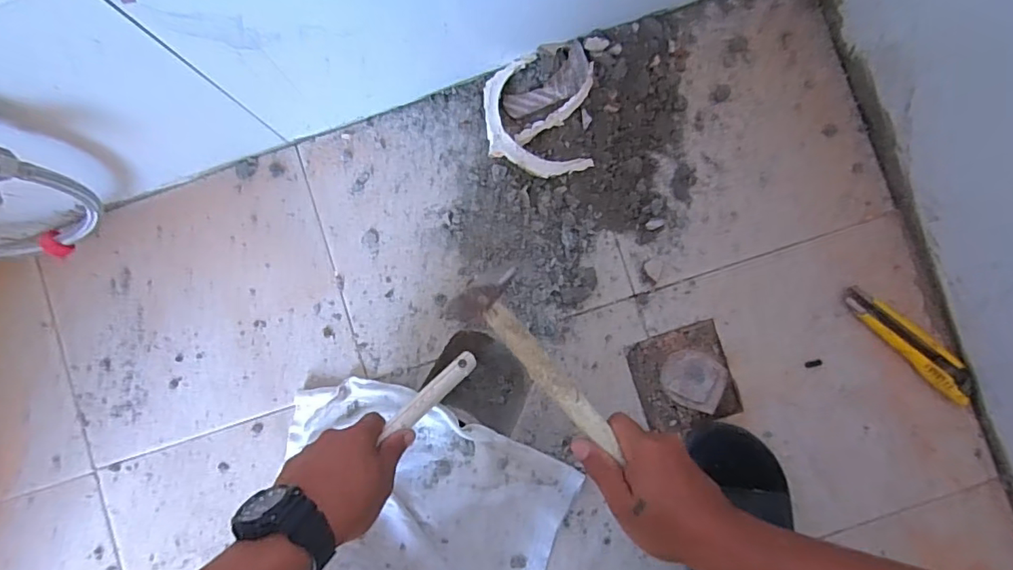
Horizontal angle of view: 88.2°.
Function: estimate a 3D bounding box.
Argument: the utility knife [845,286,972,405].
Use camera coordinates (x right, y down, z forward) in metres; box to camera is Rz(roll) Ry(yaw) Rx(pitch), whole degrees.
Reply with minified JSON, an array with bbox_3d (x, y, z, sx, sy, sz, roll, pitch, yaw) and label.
[{"bbox_3d":[0.414,0.061,0.536,0.155,0.017,0.035,42,87,3],"label":"utility knife"}]

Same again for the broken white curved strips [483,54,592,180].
[{"bbox_3d":[0.034,-0.179,0.550,0.110,0.019,0.132,-3,86,0],"label":"broken white curved strips"}]

